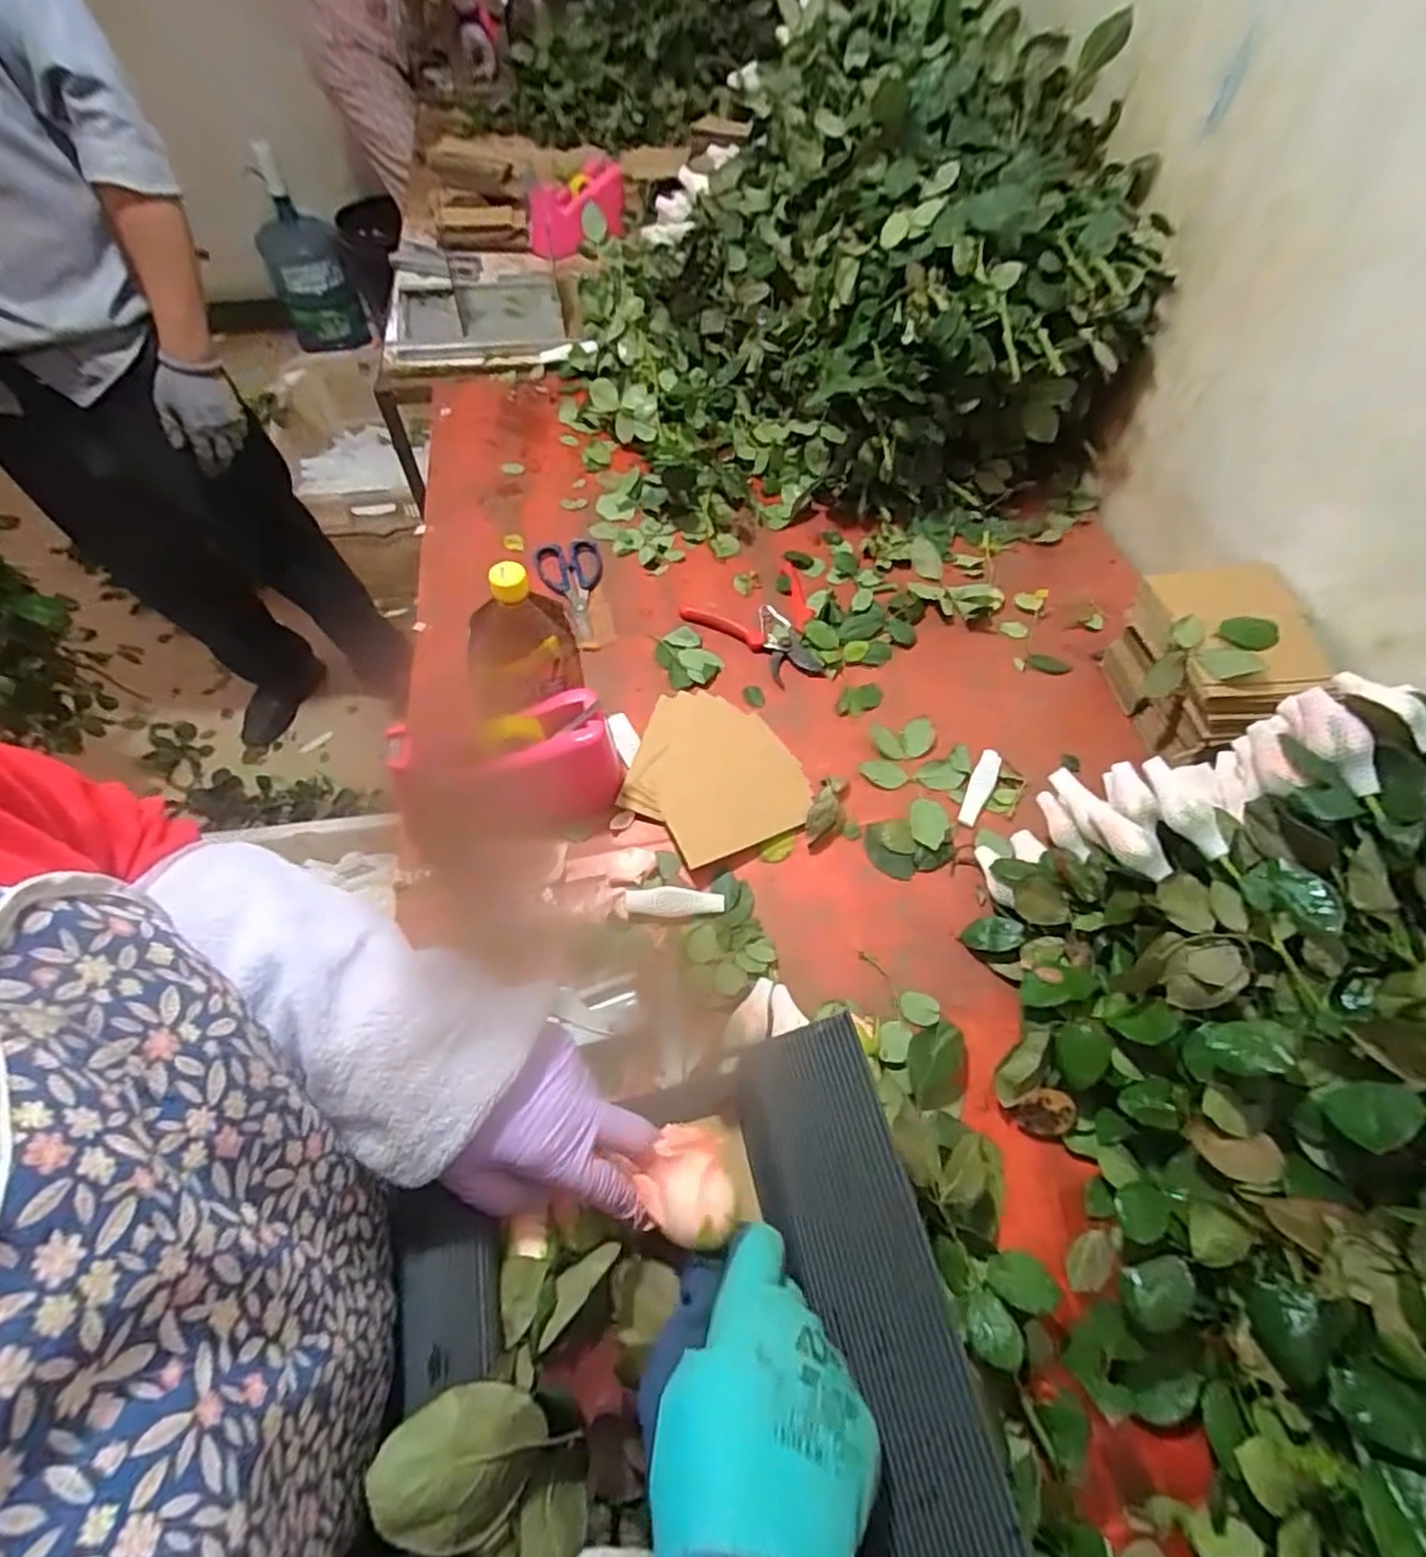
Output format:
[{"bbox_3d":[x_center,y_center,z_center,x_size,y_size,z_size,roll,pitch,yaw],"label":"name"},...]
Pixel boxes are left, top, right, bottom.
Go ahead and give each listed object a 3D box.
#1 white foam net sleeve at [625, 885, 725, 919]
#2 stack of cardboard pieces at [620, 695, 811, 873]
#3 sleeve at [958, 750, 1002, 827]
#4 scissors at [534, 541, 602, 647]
[{"bbox_3d":[-0.036,0.115,0.633,0.091,0.008,0.027,3,59,-1],"label":"white foam net sleeve"},{"bbox_3d":[-0.006,-0.010,0.694,0.173,0.018,0.187,-22,62,-15],"label":"stack of cardboard pieces"},{"bbox_3d":[0.276,0.009,0.703,0.024,0.009,0.095,27,61,14],"label":"sleeve"},{"bbox_3d":[-0.171,-0.233,0.836,0.080,0.020,0.172,-9,59,-8],"label":"scissors"}]

